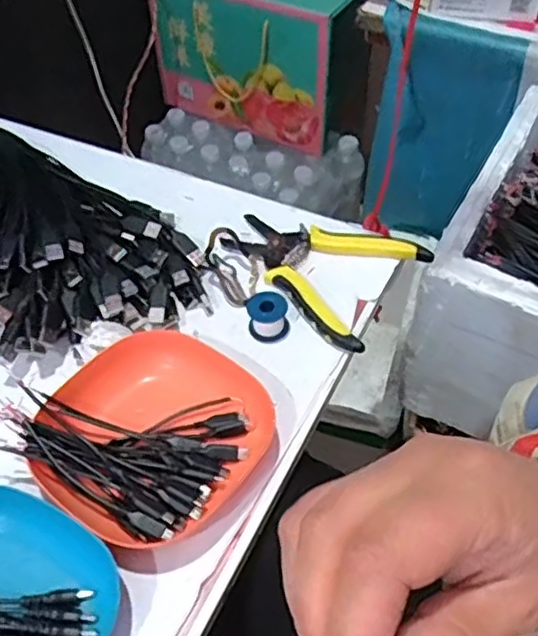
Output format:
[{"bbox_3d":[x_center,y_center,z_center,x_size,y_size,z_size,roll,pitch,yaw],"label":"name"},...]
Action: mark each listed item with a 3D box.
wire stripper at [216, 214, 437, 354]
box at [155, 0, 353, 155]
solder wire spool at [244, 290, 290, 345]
[{"bbox_3d":[0.034,-0.043,0.538,0.153,0.017,0.118,26,56,21],"label":"wire stripper"},{"bbox_3d":[-0.007,-0.451,1.093,0.331,0.236,0.154,24,55,19],"label":"box"},{"bbox_3d":[-0.001,-0.001,0.496,0.030,0.029,0.028,-2,51,-1],"label":"solder wire spool"}]

